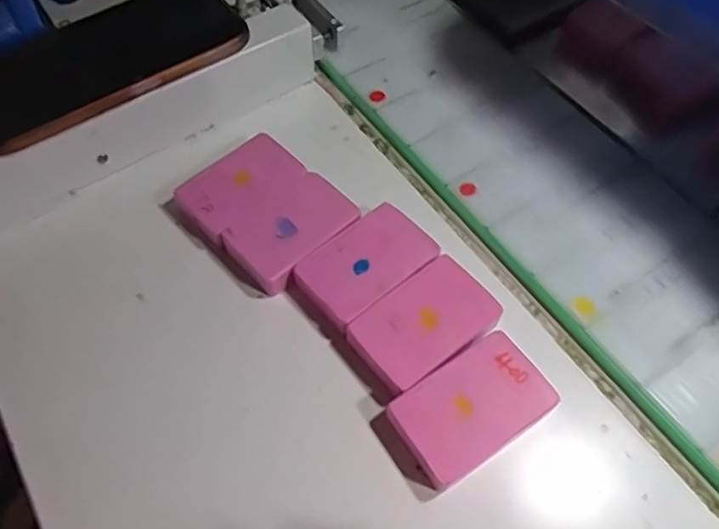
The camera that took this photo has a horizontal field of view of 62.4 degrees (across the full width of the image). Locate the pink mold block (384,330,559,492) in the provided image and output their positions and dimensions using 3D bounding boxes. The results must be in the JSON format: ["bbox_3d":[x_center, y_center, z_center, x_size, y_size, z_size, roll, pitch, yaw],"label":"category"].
[{"bbox_3d":[0.053,0.068,0.280,0.069,0.017,0.044,-29,63,-22],"label":"pink mold block"}]

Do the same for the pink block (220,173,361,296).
[{"bbox_3d":[-0.038,-0.019,0.333,0.069,0.016,0.043,-36,66,-25],"label":"pink block"}]

